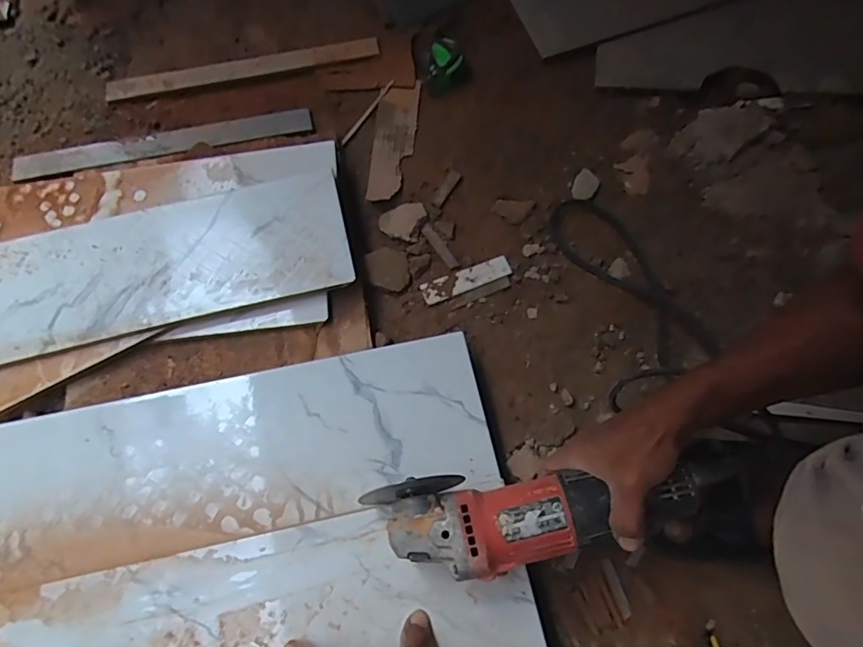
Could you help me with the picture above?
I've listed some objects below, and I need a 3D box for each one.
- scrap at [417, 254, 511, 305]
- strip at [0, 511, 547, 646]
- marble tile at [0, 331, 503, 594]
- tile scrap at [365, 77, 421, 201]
[{"bbox_3d":[0.042,-0.053,0.619,0.107,0.008,0.026,-20,70,-6],"label":"scrap"},{"bbox_3d":[-0.158,0.269,0.443,0.486,0.010,0.154,-9,66,-4],"label":"strip"},{"bbox_3d":[-0.192,0.127,0.507,0.489,0.007,0.155,-11,69,-5],"label":"marble tile"},{"bbox_3d":[-0.051,-0.253,0.708,0.057,0.005,0.195,3,69,3],"label":"tile scrap"}]

